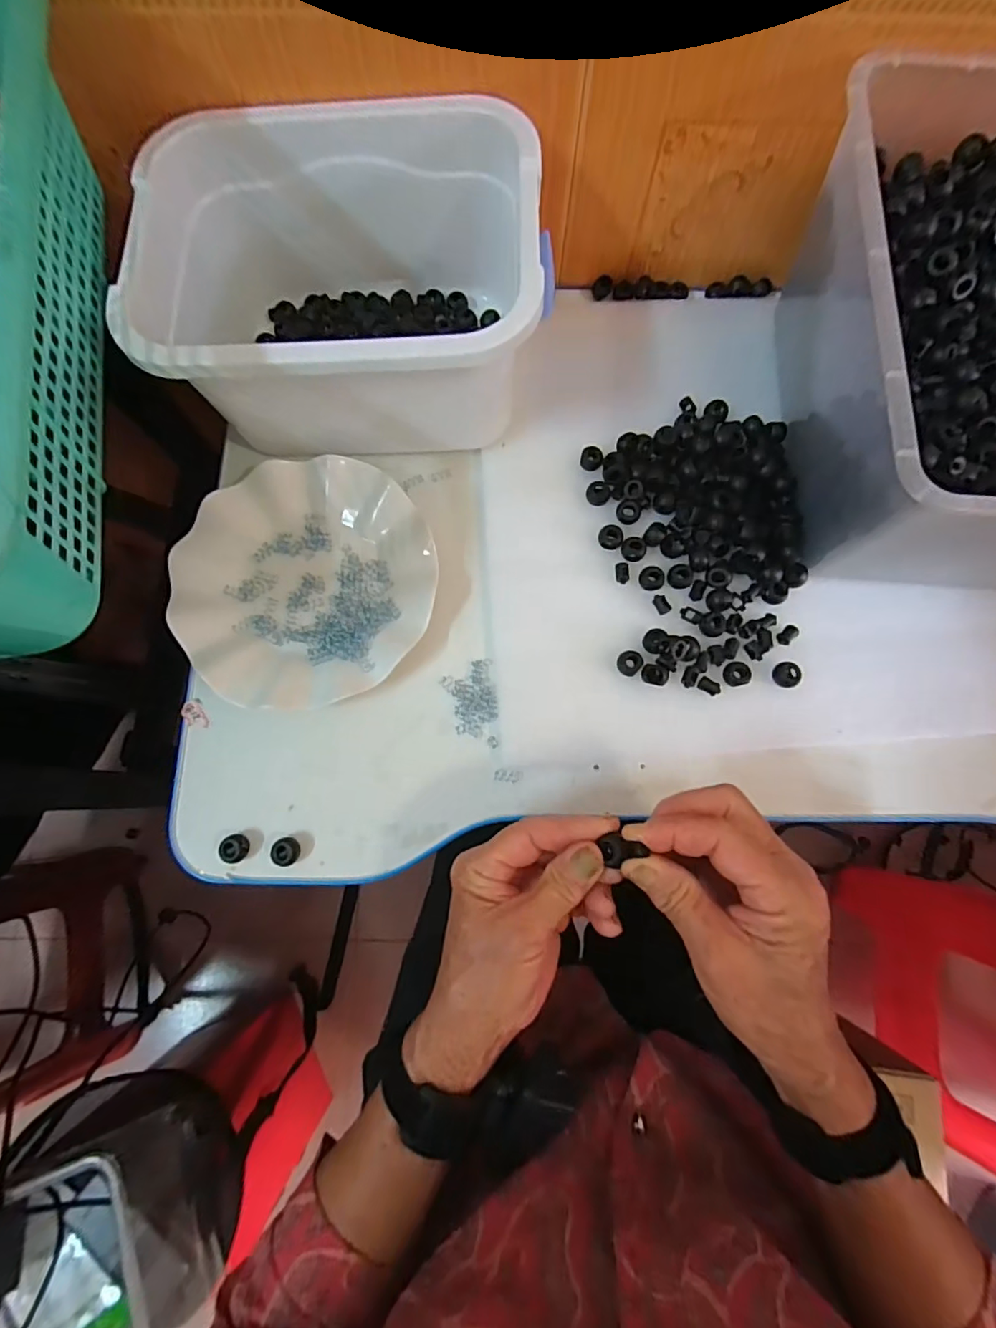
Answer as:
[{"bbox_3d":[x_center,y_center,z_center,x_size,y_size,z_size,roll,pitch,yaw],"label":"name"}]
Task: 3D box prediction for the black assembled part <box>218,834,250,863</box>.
[{"bbox_3d":[-0.171,0.120,0.343,0.014,0.015,0.017,-25,79,-6],"label":"black assembled part"}]

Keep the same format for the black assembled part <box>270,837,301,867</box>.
[{"bbox_3d":[-0.138,0.122,0.343,0.016,0.014,0.017,0,77,0],"label":"black assembled part"}]

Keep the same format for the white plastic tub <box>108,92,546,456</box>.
[{"bbox_3d":[-0.099,-0.249,0.363,0.248,0.117,0.189,-1,79,0],"label":"white plastic tub"}]

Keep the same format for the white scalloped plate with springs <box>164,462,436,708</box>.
[{"bbox_3d":[-0.136,-0.061,0.370,0.176,0.027,0.177,0,77,0],"label":"white scalloped plate with springs"}]

